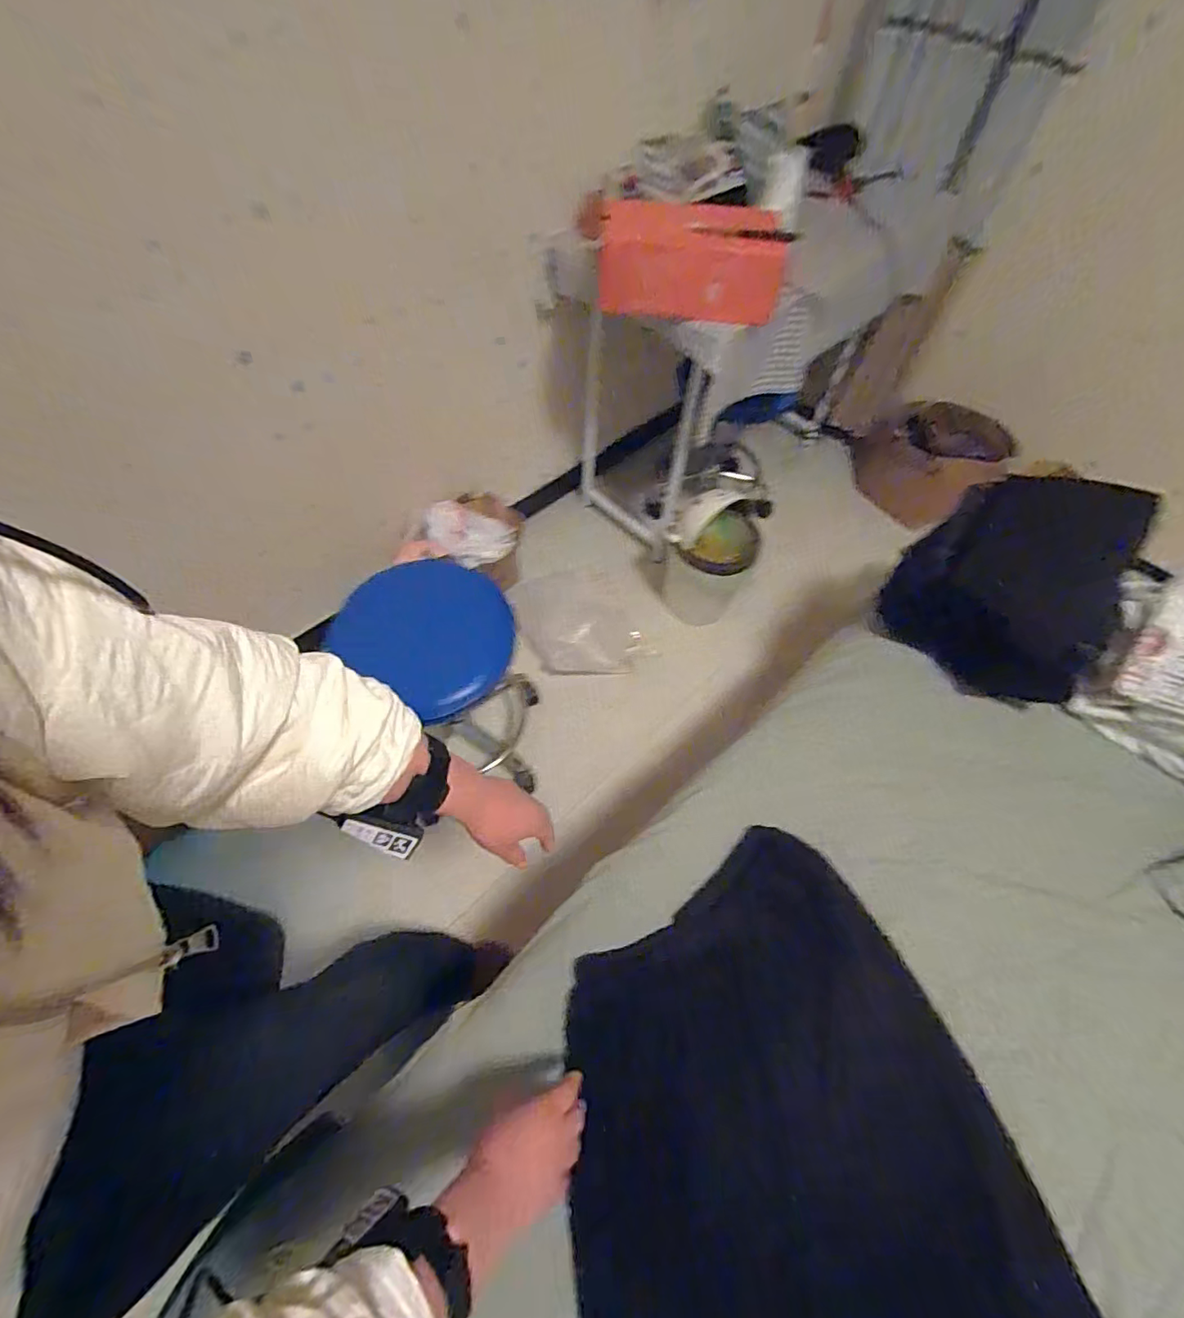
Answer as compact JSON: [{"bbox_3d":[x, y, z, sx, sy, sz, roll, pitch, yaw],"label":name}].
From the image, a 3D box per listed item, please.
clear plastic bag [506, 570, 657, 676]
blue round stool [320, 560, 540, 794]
[{"bbox_3d":[-0.048,-0.089,1.552,0.369,0.040,0.382,-16,65,-21],"label":"clear plastic bag"},{"bbox_3d":[-0.302,0.077,1.173,0.305,0.538,0.312,1,59,-2],"label":"blue round stool"}]

